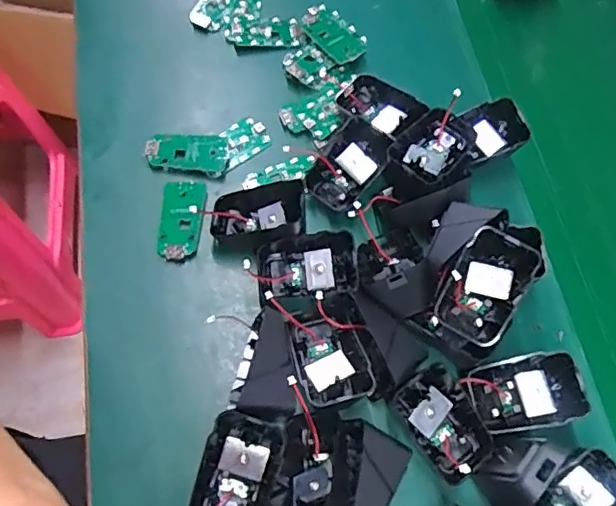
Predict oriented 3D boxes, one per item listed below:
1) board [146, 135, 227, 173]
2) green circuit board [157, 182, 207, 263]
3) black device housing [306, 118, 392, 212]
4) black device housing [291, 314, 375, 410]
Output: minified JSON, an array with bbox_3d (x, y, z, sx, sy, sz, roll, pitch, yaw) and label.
[{"bbox_3d":[-0.095,-0.079,0.439,0.061,0.008,0.032,4,65,-1],"label":"board"},{"bbox_3d":[-0.094,-0.025,0.418,0.030,0.009,0.061,2,65,-2],"label":"green circuit board"},{"bbox_3d":[0.030,-0.067,0.427,0.062,0.029,0.045,-40,73,-19],"label":"black device housing"},{"bbox_3d":[0.014,0.069,0.365,0.044,0.024,0.060,-17,68,-11],"label":"black device housing"}]

